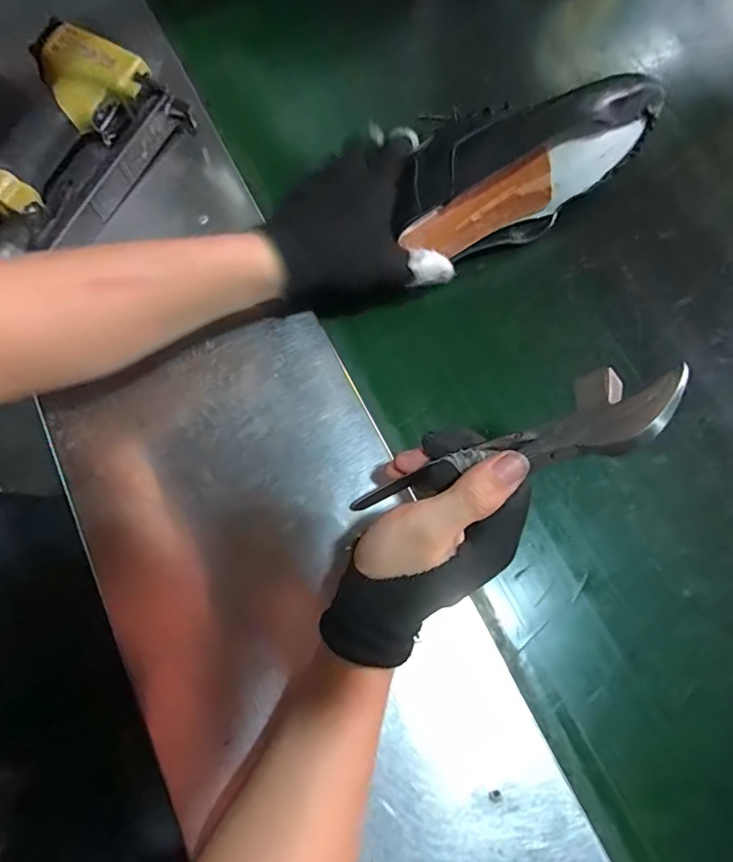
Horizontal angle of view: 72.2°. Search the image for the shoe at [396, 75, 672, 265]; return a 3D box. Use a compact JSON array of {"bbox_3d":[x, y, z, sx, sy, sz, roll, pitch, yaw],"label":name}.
[{"bbox_3d":[0.126,-0.211,0.403,0.228,0.078,0.073,-26,75,-6],"label":"shoe"}]

